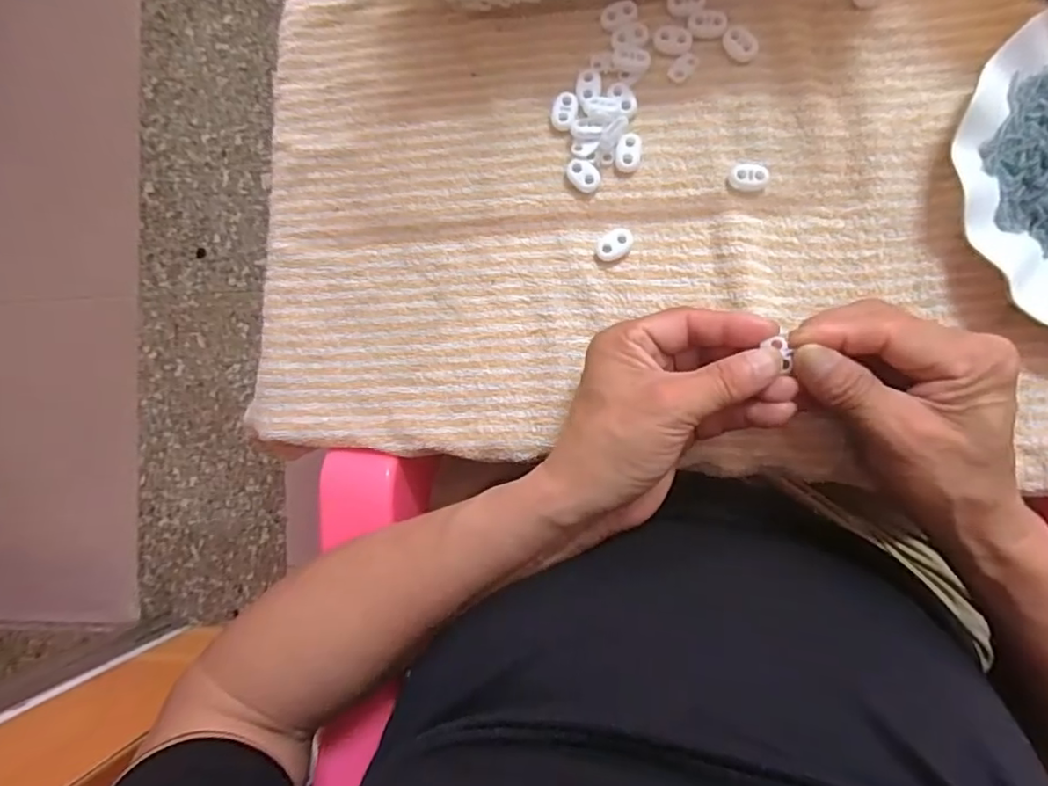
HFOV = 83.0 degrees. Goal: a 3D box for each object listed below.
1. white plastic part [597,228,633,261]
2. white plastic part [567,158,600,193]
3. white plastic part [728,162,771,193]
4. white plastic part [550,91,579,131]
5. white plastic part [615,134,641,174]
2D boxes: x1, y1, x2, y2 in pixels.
[{"bbox_3d":[0.054,-0.088,0.350,0.022,0.006,0.015,-35,84,5],"label":"white plastic part"},{"bbox_3d":[0.035,-0.130,0.354,0.016,0.006,0.022,-44,83,4],"label":"white plastic part"},{"bbox_3d":[0.130,-0.124,0.341,0.022,0.007,0.016,15,90,8],"label":"white plastic part"},{"bbox_3d":[0.025,-0.169,0.356,0.014,0.006,0.023,17,90,8],"label":"white plastic part"},{"bbox_3d":[0.062,-0.143,0.351,0.015,0.007,0.022,3,88,7],"label":"white plastic part"}]

